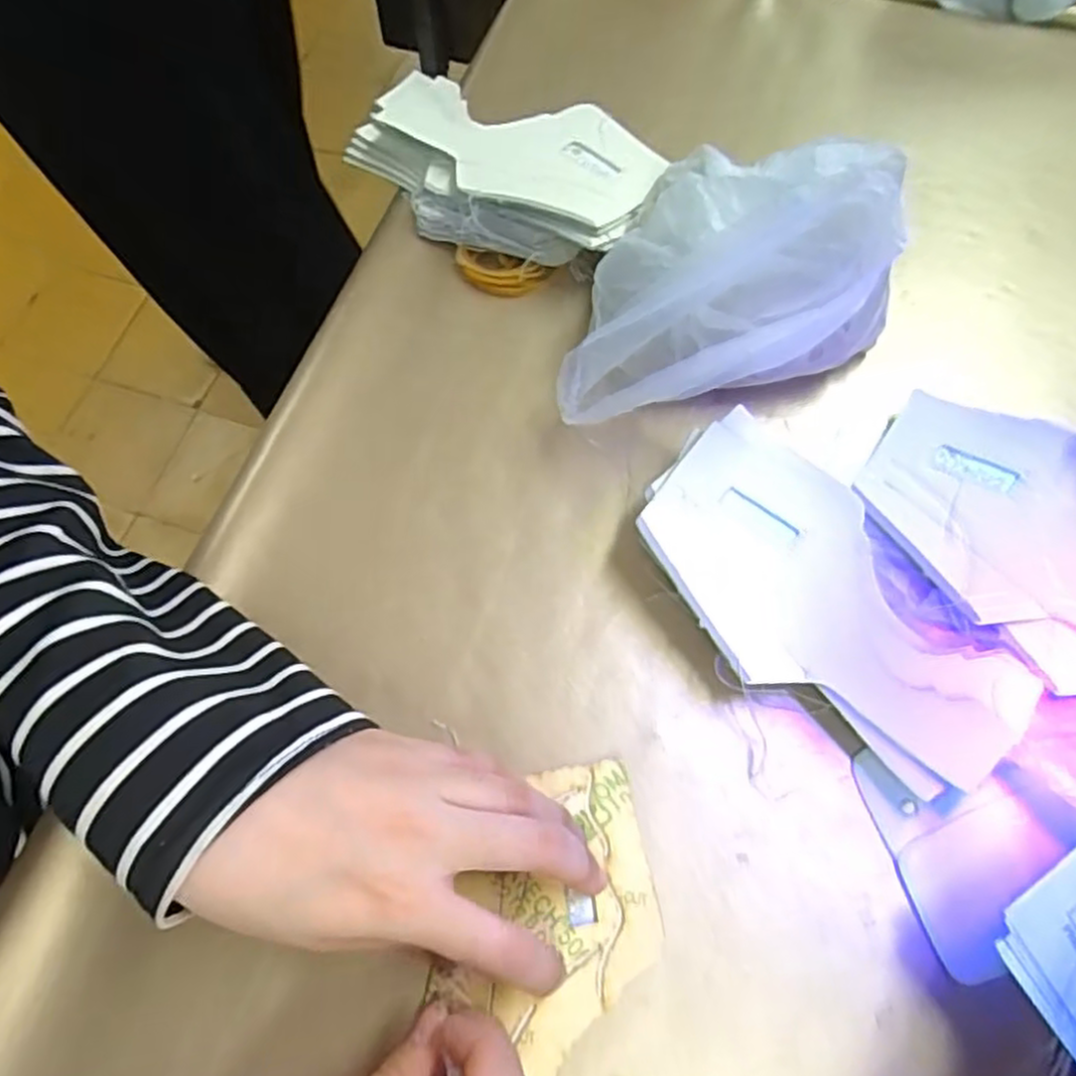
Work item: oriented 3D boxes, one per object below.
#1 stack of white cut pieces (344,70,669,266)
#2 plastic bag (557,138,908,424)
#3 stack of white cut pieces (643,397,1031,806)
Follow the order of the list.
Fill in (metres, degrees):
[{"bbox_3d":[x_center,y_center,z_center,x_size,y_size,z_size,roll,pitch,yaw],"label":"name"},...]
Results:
[{"bbox_3d":[-0.028,-0.205,0.412,0.191,0.040,0.093,27,72,13],"label":"stack of white cut pieces"},{"bbox_3d":[0.075,-0.097,0.314,0.115,0.125,0.104,28,72,13],"label":"plastic bag"},{"bbox_3d":[0.117,0.028,0.314,0.086,0.027,0.170,-37,71,-12],"label":"stack of white cut pieces"}]

